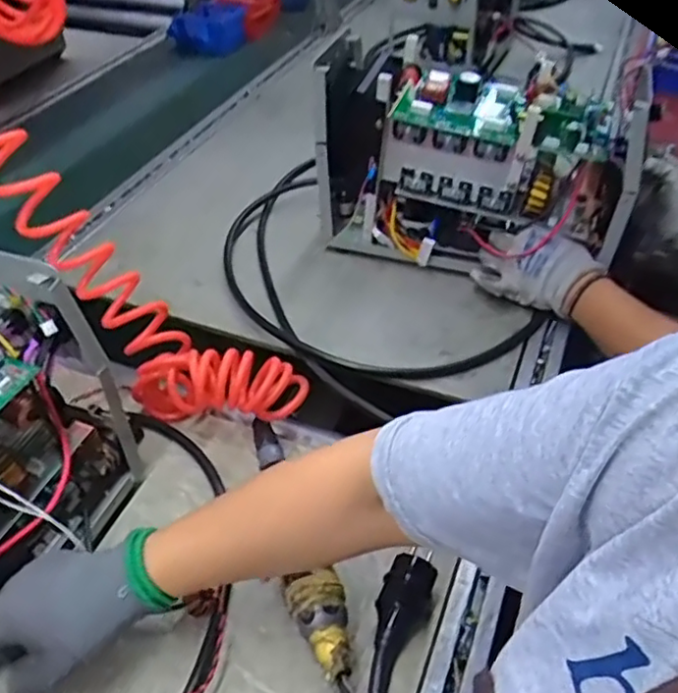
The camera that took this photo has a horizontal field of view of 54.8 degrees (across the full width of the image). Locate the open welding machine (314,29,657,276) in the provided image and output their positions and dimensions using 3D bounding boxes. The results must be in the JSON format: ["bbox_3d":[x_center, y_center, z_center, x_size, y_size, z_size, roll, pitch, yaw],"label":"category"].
[{"bbox_3d":[0.154,-0.211,0.763,0.340,0.226,0.120,14,46,14],"label":"open welding machine"}]

